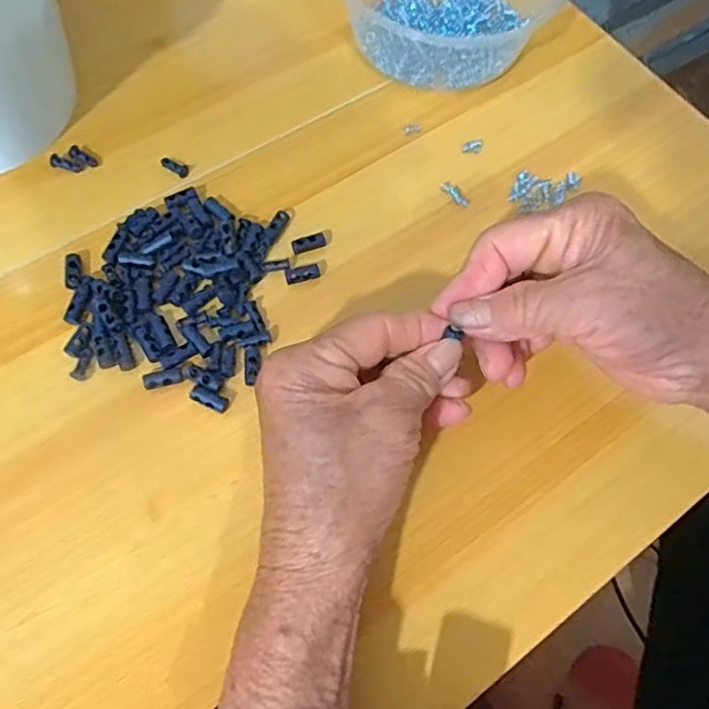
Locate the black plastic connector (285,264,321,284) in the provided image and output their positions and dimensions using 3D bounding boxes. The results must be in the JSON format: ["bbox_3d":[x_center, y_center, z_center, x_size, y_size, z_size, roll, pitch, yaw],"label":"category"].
[{"bbox_3d":[-0.027,-0.043,0.325,0.018,0.006,0.008,-12,68,-8],"label":"black plastic connector"}]

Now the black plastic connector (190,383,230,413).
[{"bbox_3d":[-0.069,0.021,0.292,0.018,0.004,0.008,27,68,-6],"label":"black plastic connector"}]

